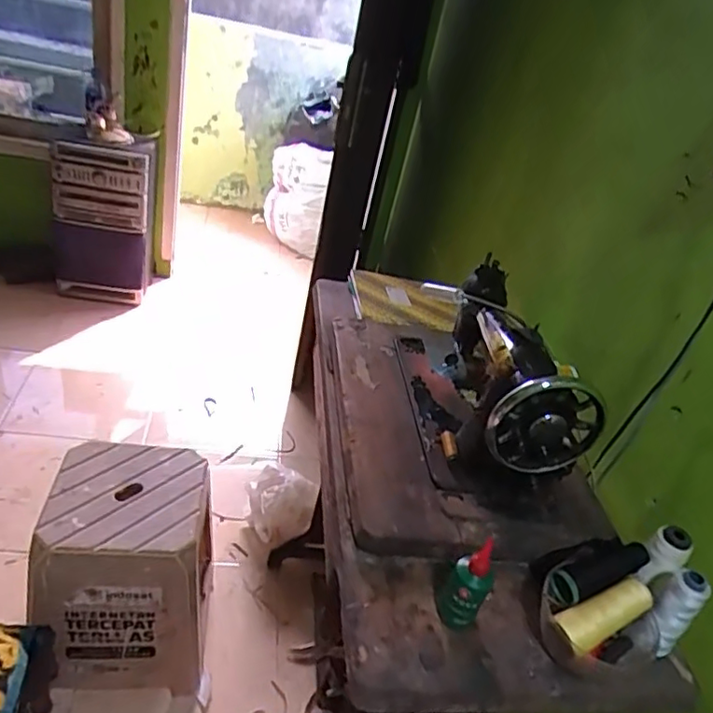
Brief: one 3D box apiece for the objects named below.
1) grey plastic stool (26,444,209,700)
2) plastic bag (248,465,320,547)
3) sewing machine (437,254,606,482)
[{"bbox_3d":[-0.445,0.442,1.210,0.309,0.407,0.309,7,33,-11],"label":"grey plastic stool"},{"bbox_3d":[-0.190,0.369,1.565,0.169,0.114,0.173,8,33,-9],"label":"plastic bag"},{"bbox_3d":[0.212,0.023,0.870,0.138,0.211,0.348,9,35,-8],"label":"sewing machine"}]

